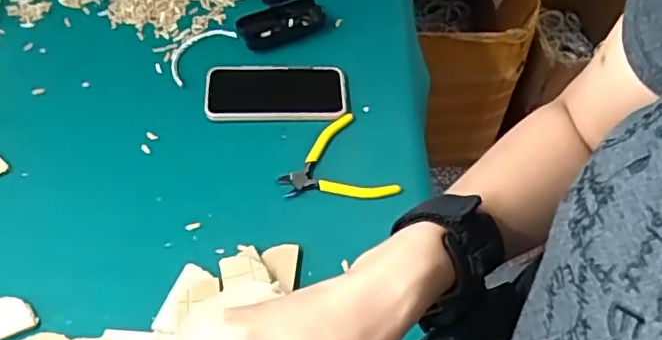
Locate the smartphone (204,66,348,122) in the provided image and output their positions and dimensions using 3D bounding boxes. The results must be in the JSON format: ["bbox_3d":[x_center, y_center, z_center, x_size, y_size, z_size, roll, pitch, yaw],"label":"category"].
[{"bbox_3d":[-0.065,-0.093,0.687,0.162,0.016,0.083,-3,55,-5],"label":"smartphone"}]

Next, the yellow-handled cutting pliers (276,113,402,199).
[{"bbox_3d":[-0.001,0.000,0.630,0.112,0.006,0.113,-24,59,-18],"label":"yellow-handled cutting pliers"}]

